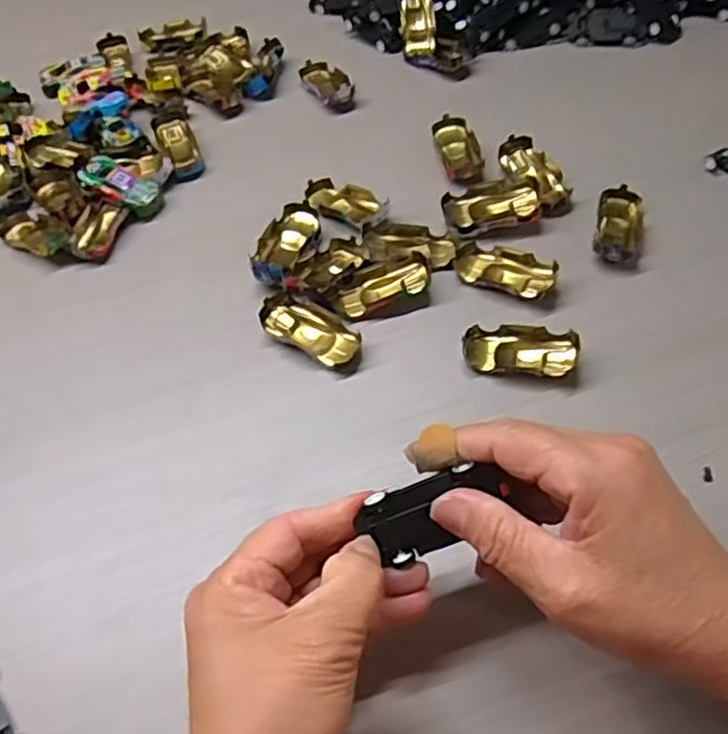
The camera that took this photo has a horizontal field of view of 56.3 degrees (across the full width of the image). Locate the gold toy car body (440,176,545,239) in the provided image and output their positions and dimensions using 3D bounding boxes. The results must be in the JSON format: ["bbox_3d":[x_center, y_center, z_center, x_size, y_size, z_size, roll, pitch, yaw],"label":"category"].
[{"bbox_3d":[0.085,-0.109,0.457,0.065,0.017,0.038,-8,56,-2],"label":"gold toy car body"}]

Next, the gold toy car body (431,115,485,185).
[{"bbox_3d":[0.071,-0.160,0.504,0.028,0.018,0.067,-10,56,-3],"label":"gold toy car body"}]

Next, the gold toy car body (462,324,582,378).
[{"bbox_3d":[0.091,-0.010,0.394,0.064,0.013,0.031,6,56,8],"label":"gold toy car body"}]

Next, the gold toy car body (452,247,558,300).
[{"bbox_3d":[0.090,-0.062,0.432,0.062,0.013,0.032,17,58,15],"label":"gold toy car body"}]

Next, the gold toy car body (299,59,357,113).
[{"bbox_3d":[-0.031,-0.236,0.561,0.030,0.015,0.065,-23,57,-12],"label":"gold toy car body"}]

